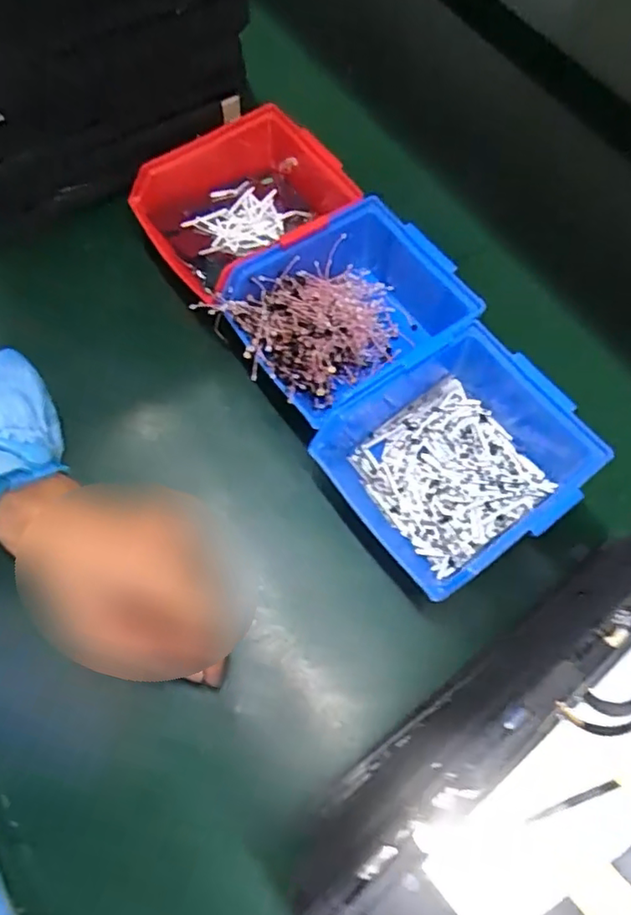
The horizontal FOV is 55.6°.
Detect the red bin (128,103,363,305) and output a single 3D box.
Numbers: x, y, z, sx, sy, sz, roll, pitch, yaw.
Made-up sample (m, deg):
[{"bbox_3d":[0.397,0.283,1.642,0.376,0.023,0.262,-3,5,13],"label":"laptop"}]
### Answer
[{"bbox_3d":[-0.053,-0.193,0.458,0.146,0.061,0.141,-28,70,-15],"label":"red bin"}]

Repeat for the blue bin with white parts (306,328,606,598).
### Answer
[{"bbox_3d":[0.089,-0.003,0.380,0.149,0.062,0.131,-39,73,-19],"label":"blue bin with white parts"}]

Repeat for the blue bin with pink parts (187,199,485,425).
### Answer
[{"bbox_3d":[0.022,-0.097,0.418,0.145,0.057,0.128,-32,71,-17],"label":"blue bin with pink parts"}]

